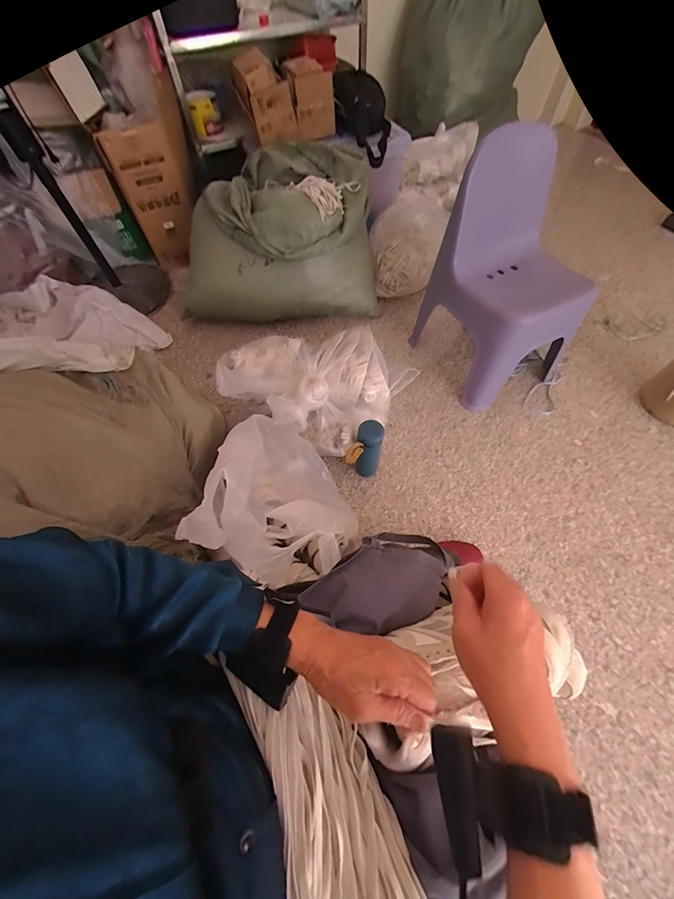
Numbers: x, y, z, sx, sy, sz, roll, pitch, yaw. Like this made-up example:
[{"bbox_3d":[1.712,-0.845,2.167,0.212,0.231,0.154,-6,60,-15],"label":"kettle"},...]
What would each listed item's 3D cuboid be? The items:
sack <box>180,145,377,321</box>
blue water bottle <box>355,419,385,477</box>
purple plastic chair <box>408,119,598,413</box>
[{"bbox_3d":[-0.228,-0.719,1.163,0.716,0.395,0.333,-2,60,1],"label":"sack"},{"bbox_3d":[0.086,0.010,0.889,0.064,0.217,0.070,-2,61,3],"label":"blue water bottle"},{"bbox_3d":[0.479,-0.441,0.919,0.320,0.564,0.360,-26,63,-12],"label":"purple plastic chair"}]

